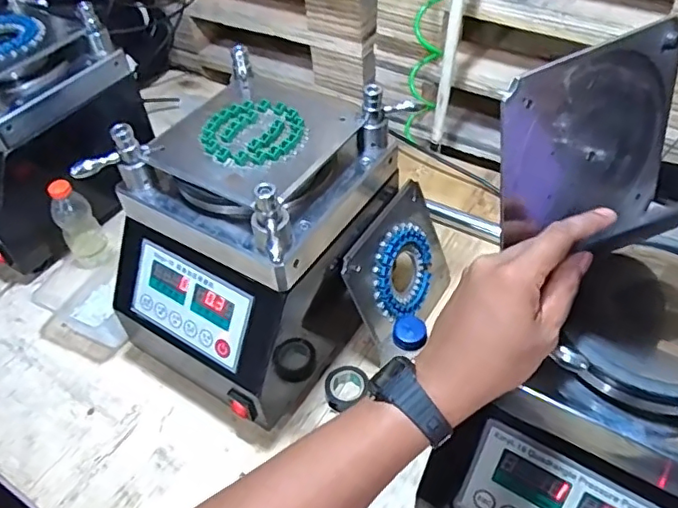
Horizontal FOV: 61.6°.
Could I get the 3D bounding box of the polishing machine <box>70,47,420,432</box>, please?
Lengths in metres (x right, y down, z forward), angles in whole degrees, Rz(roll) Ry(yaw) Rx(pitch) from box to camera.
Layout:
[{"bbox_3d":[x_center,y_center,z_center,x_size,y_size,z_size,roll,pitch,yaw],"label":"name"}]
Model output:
[{"bbox_3d":[-0.094,-0.015,0.648,0.228,0.276,0.281,28,57,27],"label":"polishing machine"}]

